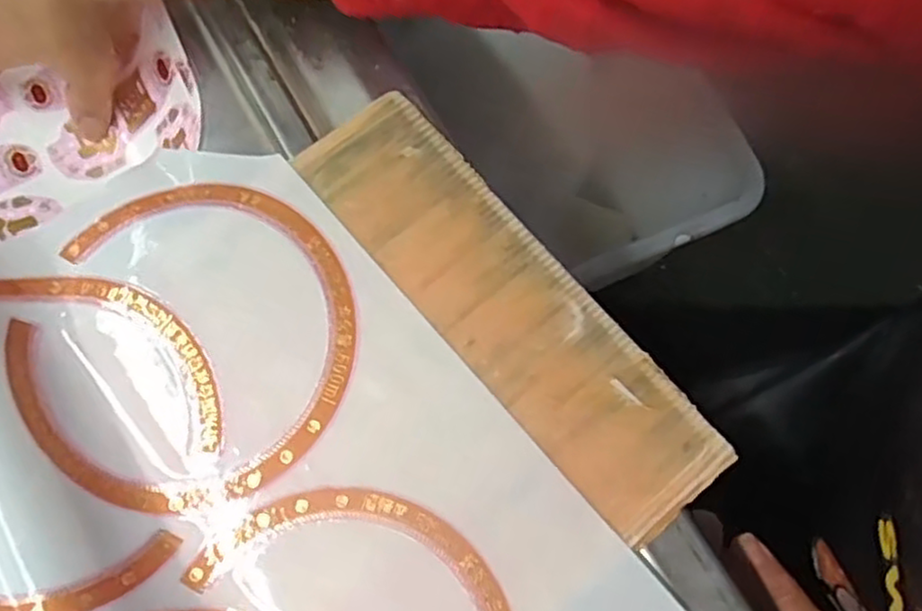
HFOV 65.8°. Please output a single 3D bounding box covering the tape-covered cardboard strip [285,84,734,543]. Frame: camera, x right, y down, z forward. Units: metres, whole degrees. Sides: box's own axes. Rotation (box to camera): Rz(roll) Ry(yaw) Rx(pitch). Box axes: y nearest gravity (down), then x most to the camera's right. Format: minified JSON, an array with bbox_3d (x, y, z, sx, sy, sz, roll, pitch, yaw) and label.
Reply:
[{"bbox_3d":[0.018,-0.002,0.309,0.060,0.007,0.219,-38,77,-14],"label":"tape-covered cardboard strip"}]

